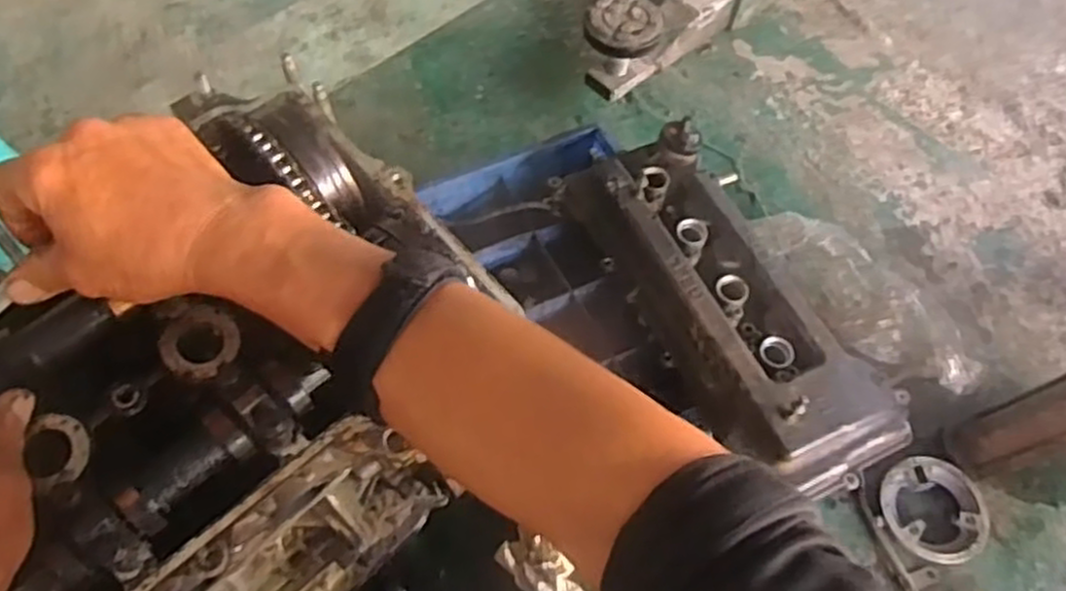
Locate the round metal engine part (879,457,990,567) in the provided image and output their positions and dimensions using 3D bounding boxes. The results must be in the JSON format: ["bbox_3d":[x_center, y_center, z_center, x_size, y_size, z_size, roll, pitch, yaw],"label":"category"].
[{"bbox_3d":[0.471,0.251,0.906,0.125,0.026,0.118,1,61,-2],"label":"round metal engine part"}]

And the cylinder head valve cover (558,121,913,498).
[{"bbox_3d":[0.215,0.008,0.885,0.199,0.084,0.457,-25,63,-17],"label":"cylinder head valve cover"}]

